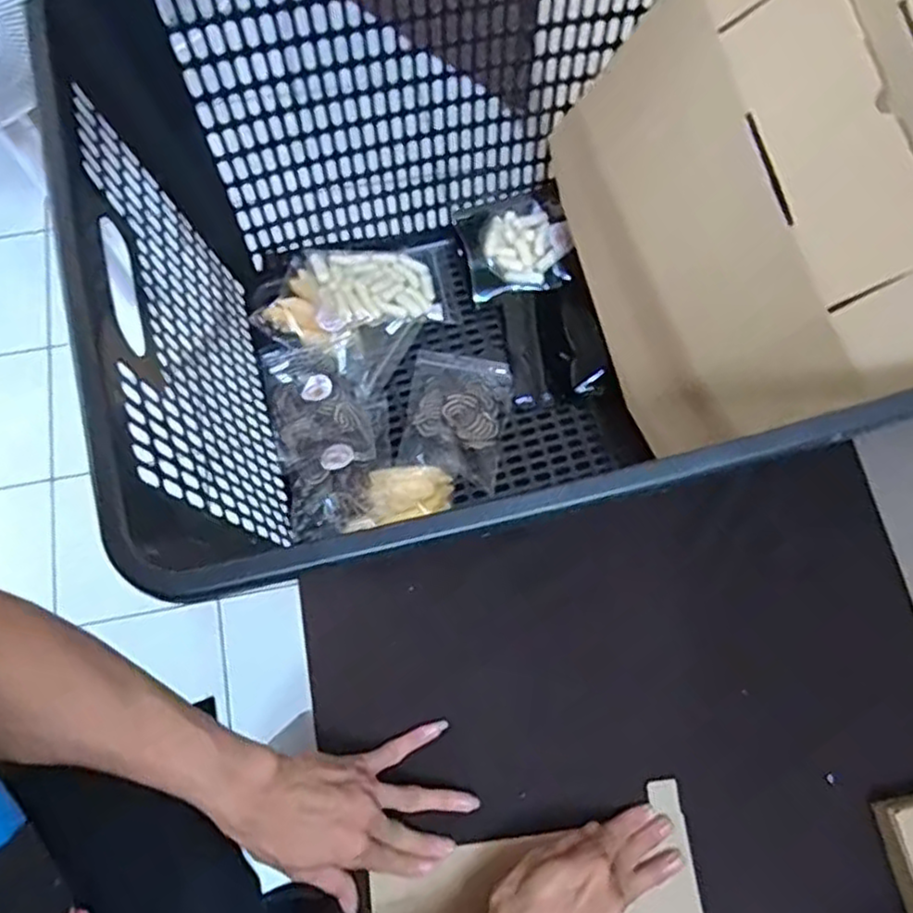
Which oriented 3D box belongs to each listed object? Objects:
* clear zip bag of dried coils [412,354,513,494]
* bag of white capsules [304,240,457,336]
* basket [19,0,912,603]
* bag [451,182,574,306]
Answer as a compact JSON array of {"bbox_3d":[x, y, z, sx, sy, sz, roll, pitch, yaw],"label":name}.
[{"bbox_3d":[0.002,-0.040,0.679,0.091,0.026,0.134,7,70,3],"label":"clear zip bag of dried coils"},{"bbox_3d":[-0.076,-0.171,0.722,0.140,0.016,0.095,-6,66,-20],"label":"bag of white capsules"},{"bbox_3d":[0.031,-0.127,0.563,0.506,0.316,0.425,-15,70,-5],"label":"basket"},{"bbox_3d":[0.061,-0.214,0.733,0.111,0.024,0.103,-14,70,-5],"label":"bag"}]

